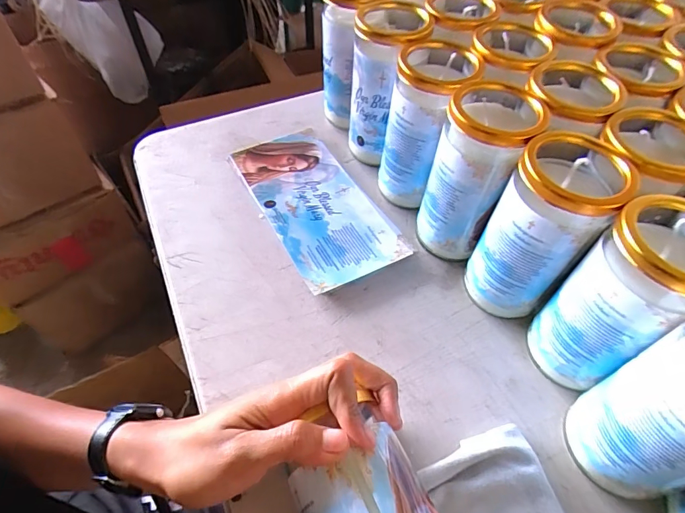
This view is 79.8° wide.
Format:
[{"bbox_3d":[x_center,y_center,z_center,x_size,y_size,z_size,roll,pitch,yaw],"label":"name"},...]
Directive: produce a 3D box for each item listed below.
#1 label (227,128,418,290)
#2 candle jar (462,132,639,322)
[{"bbox_3d":[-0.028,-0.059,0.416,0.102,0.008,0.204,-24,57,-18],"label":"label"},{"bbox_3d":[0.148,-0.019,0.305,0.063,0.130,0.071,36,60,24],"label":"candle jar"}]

